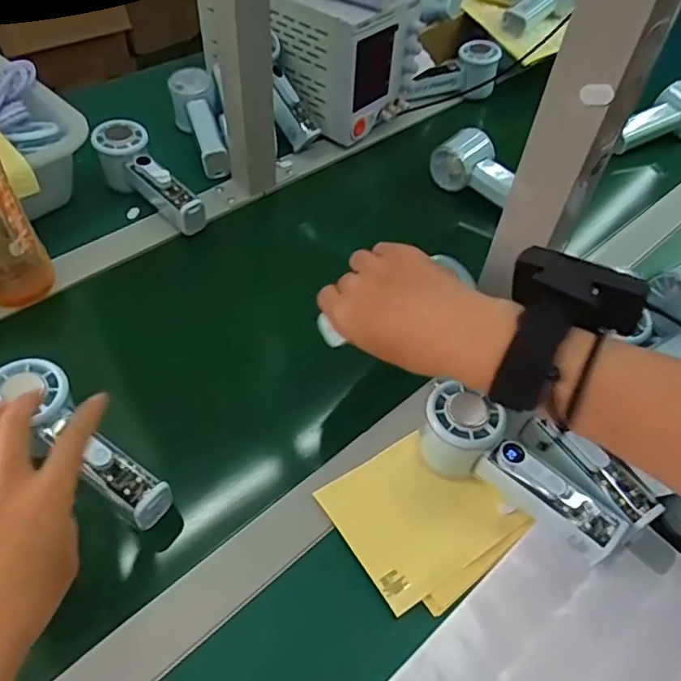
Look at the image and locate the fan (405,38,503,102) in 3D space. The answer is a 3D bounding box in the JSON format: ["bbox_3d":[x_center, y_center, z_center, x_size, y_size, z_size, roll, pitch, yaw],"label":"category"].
[{"bbox_3d":[0.150,-0.354,0.776,0.162,0.060,0.063,-35,61,-28],"label":"fan"}]

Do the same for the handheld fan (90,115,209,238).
[{"bbox_3d":[-0.205,-0.172,0.620,0.157,0.053,0.050,44,59,11],"label":"handheld fan"}]

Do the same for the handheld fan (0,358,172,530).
[{"bbox_3d":[-0.190,0.073,0.410,0.157,0.027,0.049,40,57,9],"label":"handheld fan"}]

